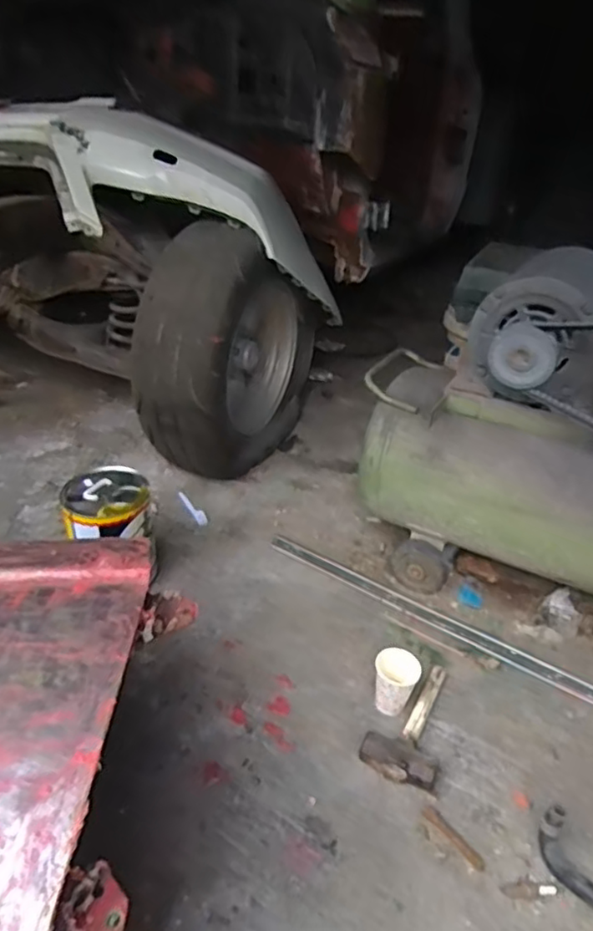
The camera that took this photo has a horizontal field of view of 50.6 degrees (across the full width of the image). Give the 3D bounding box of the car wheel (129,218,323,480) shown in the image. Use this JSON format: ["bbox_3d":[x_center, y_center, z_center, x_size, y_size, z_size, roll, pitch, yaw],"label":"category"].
[{"bbox_3d":[-0.154,-0.300,1.584,0.228,0.548,0.579,16,38,22],"label":"car wheel"}]

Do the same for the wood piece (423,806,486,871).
[{"bbox_3d":[0.217,0.513,0.866,0.020,0.005,0.101,-24,41,-31],"label":"wood piece"}]

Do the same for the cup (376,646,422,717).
[{"bbox_3d":[0.164,0.355,1.027,0.067,0.095,0.061,7,35,10],"label":"cup"}]

